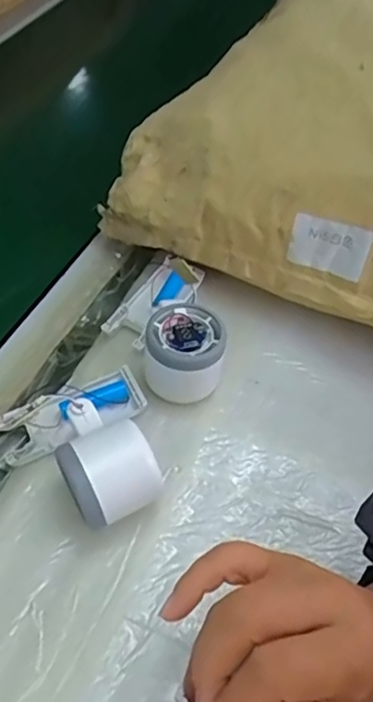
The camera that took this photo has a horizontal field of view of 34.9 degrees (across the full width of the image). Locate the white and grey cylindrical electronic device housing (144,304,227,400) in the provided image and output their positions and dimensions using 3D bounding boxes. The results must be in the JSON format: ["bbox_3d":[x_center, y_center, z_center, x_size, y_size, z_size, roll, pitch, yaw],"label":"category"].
[{"bbox_3d":[-0.002,0.001,0.444,0.059,0.051,0.056,1,53,-2],"label":"white and grey cylindrical electronic device housing"}]

